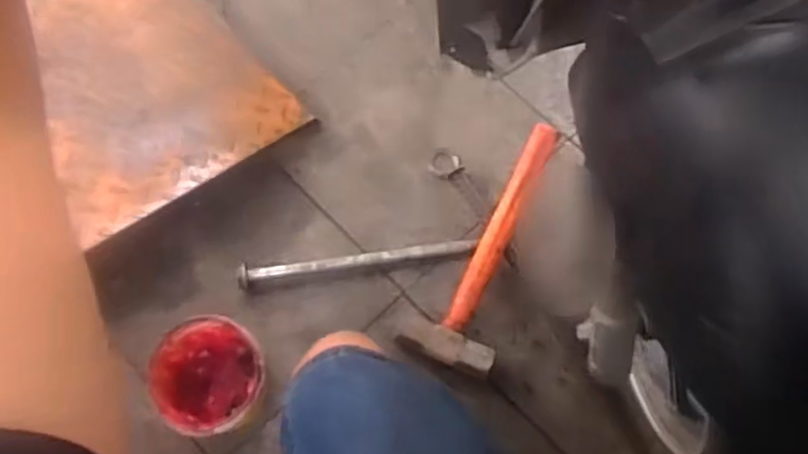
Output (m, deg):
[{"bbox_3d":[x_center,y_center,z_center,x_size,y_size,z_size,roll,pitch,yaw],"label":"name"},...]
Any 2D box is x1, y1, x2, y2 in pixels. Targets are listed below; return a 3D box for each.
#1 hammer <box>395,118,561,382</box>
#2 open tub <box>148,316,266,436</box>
[{"bbox_3d":[0.101,0.032,0.938,0.108,0.056,0.287,21,73,8],"label":"hammer"},{"bbox_3d":[-0.219,0.169,0.867,0.114,0.089,0.123,0,72,1],"label":"open tub"}]

